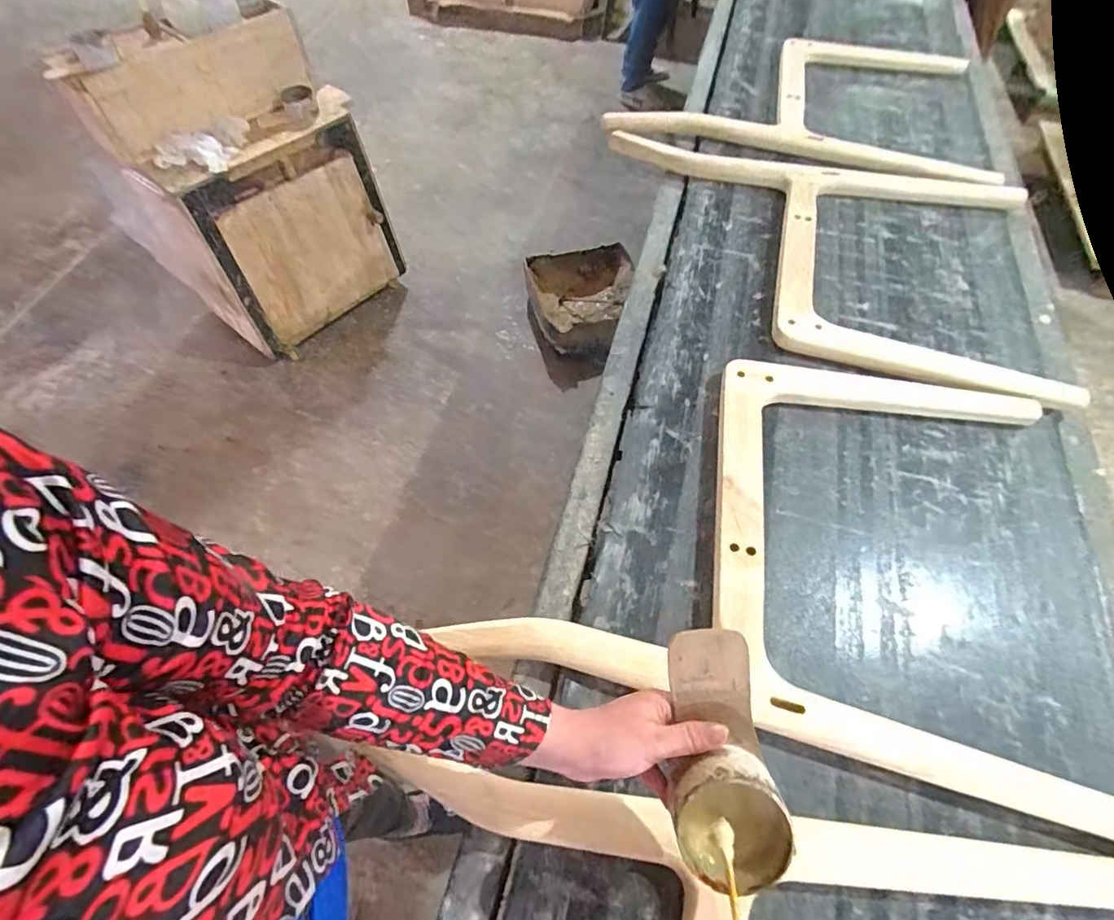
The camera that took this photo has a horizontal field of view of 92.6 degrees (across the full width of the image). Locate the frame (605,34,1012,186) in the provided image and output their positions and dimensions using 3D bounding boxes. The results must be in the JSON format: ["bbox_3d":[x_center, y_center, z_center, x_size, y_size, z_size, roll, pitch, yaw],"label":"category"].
[{"bbox_3d":[0.531,-0.813,1.175,0.727,0.042,0.535,13,60,8],"label":"frame"}]

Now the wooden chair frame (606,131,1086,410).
[{"bbox_3d":[0.424,-0.377,0.919,0.738,0.032,0.540,14,60,8],"label":"wooden chair frame"}]

